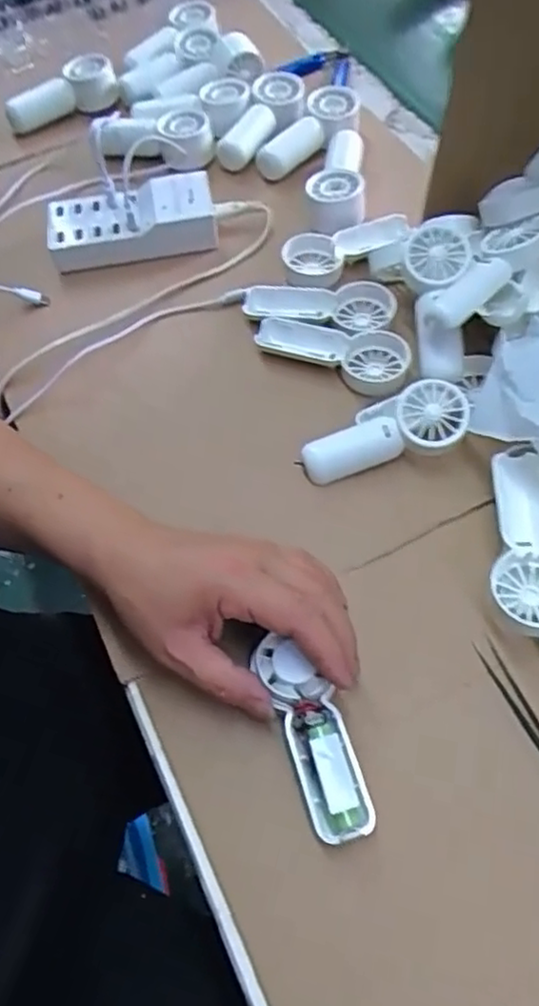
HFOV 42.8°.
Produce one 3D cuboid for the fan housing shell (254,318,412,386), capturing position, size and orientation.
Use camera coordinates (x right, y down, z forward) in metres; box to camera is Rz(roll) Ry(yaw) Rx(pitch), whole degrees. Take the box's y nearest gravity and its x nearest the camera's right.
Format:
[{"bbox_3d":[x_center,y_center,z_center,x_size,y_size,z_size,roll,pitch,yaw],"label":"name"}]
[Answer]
[{"bbox_3d":[0.045,-0.111,0.501,0.111,0.016,0.038,14,62,11],"label":"fan housing shell"}]

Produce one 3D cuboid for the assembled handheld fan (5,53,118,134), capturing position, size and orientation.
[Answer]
[{"bbox_3d":[-0.202,-0.397,0.668,0.108,0.031,0.055,-16,60,-7],"label":"assembled handheld fan"}]

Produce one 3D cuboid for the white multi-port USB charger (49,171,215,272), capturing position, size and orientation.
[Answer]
[{"bbox_3d":[-0.114,-0.235,0.567,0.134,0.031,0.056,-10,60,-3],"label":"white multi-port USB charger"}]

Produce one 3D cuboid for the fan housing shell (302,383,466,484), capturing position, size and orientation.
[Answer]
[{"bbox_3d":[0.076,-0.043,0.456,0.111,0.021,0.042,-24,61,5],"label":"fan housing shell"}]

